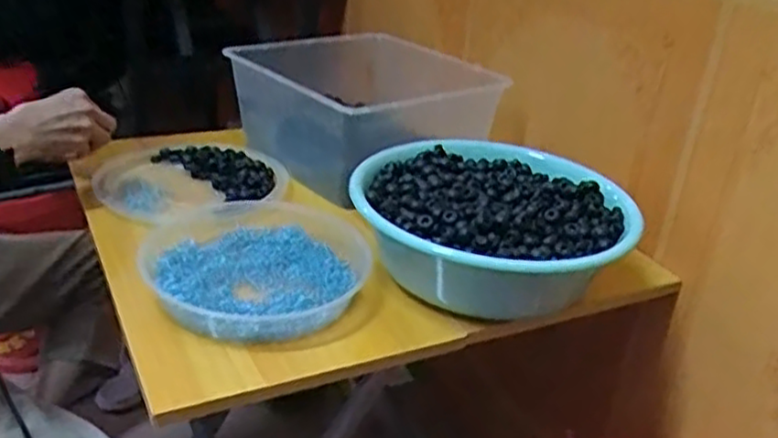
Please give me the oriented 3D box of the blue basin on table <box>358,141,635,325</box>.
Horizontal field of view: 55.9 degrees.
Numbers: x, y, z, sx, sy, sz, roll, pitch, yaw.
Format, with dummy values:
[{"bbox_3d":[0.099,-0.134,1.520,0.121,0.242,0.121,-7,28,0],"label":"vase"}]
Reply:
[{"bbox_3d":[0.105,0.021,0.776,0.275,0.120,0.226,18,30,24],"label":"blue basin on table"}]

